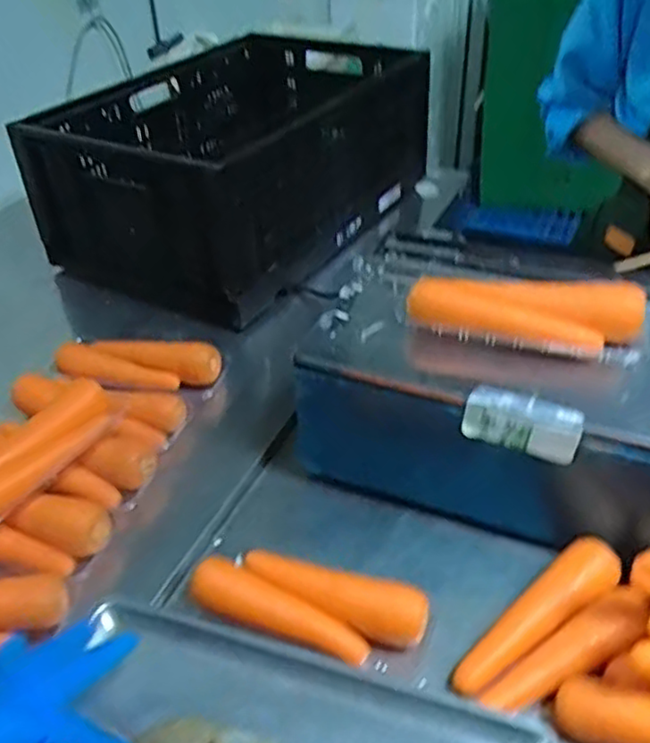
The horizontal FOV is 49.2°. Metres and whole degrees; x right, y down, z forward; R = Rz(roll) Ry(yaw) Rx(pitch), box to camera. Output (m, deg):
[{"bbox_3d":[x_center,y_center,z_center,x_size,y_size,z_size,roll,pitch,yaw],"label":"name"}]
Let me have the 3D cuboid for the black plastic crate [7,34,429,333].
[{"bbox_3d":[-0.129,-0.349,1.180,0.402,0.243,0.659,20,44,27],"label":"black plastic crate"}]

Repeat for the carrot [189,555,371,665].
[{"bbox_3d":[-0.041,0.209,0.618,0.165,0.035,0.045,21,43,9],"label":"carrot"}]

